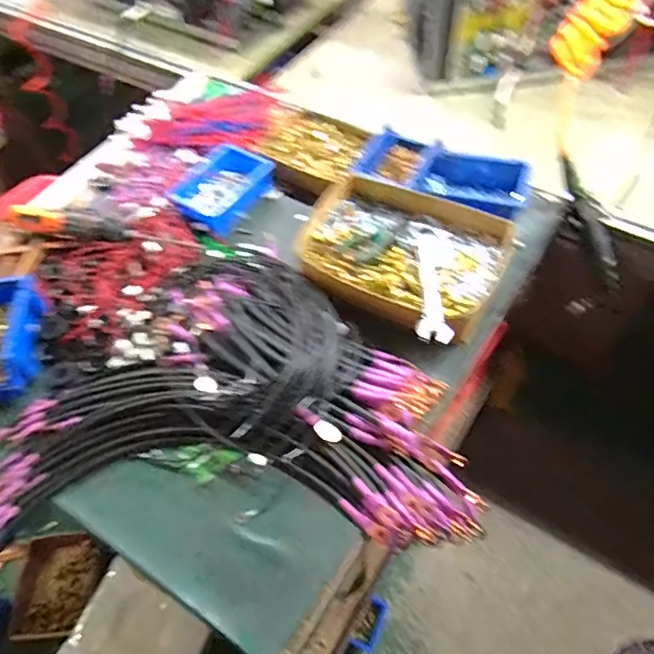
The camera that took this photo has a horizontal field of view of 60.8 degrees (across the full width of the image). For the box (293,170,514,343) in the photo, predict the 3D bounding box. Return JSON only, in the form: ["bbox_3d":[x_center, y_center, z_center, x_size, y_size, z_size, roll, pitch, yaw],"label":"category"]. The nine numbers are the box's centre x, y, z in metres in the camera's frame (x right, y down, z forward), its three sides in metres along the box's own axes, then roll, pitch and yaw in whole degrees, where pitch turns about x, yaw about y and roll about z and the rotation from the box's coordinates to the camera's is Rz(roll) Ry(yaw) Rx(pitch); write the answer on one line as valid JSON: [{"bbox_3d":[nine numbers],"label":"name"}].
[{"bbox_3d":[0.095,-0.104,0.772,0.276,0.061,0.225,23,60,18],"label":"box"}]

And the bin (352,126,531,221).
[{"bbox_3d":[0.177,-0.236,0.852,0.258,0.045,0.118,20,59,17],"label":"bin"}]

